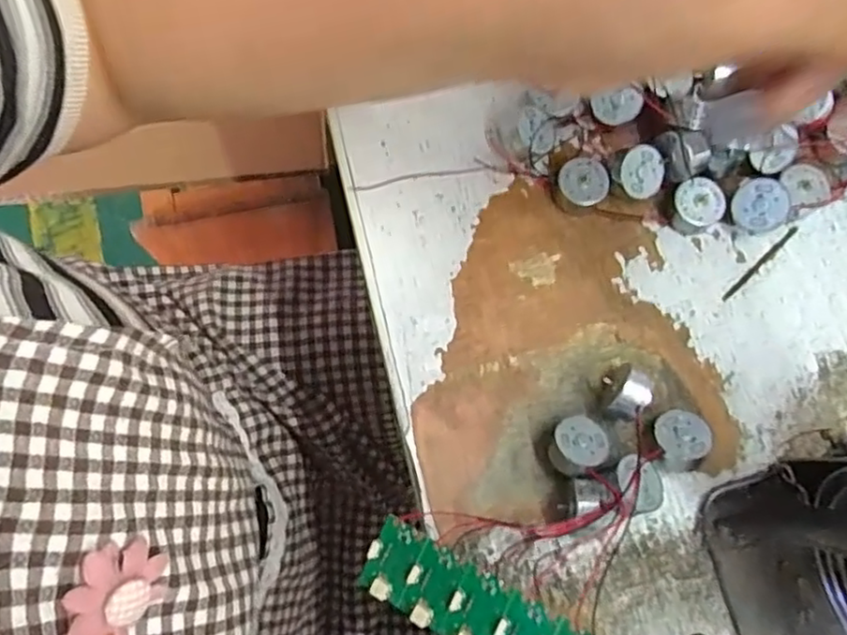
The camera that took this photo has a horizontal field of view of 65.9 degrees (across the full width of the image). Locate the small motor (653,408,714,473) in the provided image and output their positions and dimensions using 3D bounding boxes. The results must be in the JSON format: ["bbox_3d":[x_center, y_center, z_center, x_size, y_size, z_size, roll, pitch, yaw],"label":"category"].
[{"bbox_3d":[0.110,0.053,0.282,0.021,0.019,0.026,4,78,-1],"label":"small motor"}]

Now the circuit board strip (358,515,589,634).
[{"bbox_3d":[0.038,0.121,0.243,0.134,0.005,0.032,21,78,22],"label":"circuit board strip"}]

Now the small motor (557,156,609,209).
[{"bbox_3d":[0.074,-0.063,0.308,0.023,0.015,0.022,0,78,-2],"label":"small motor"}]

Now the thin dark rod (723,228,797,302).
[{"bbox_3d":[0.160,-0.026,0.309,0.052,0.004,0.004,-42,82,-9],"label":"thin dark rod"}]

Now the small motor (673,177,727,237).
[{"bbox_3d":[0.129,-0.053,0.308,0.022,0.014,0.024,0,78,-2],"label":"small motor"}]

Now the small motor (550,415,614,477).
[{"bbox_3d":[0.066,0.055,0.282,0.025,0.017,0.022,-27,80,-7],"label":"small motor"}]

